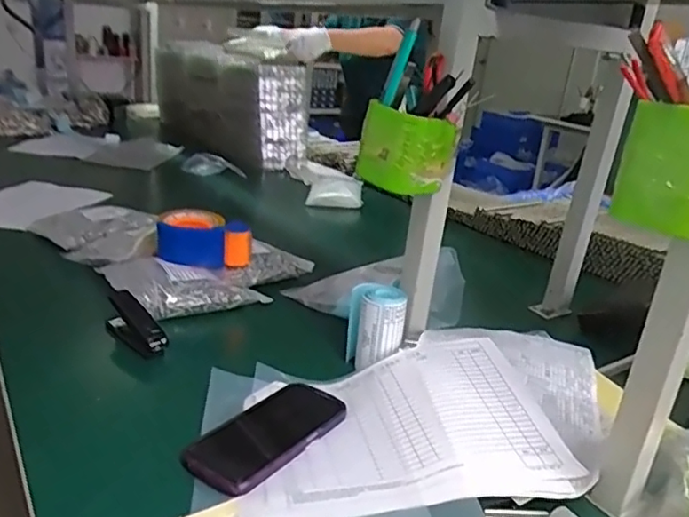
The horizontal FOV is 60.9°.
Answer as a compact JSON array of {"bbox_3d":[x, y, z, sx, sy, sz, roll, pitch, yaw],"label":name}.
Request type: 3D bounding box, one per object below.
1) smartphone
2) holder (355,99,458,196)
[{"bbox_3d":[-0.071,0.166,0.578,0.080,0.016,0.168,20,25,31],"label":"smartphone"},{"bbox_3d":[0.062,-0.114,0.629,0.093,0.083,0.070,19,25,30],"label":"holder"}]

